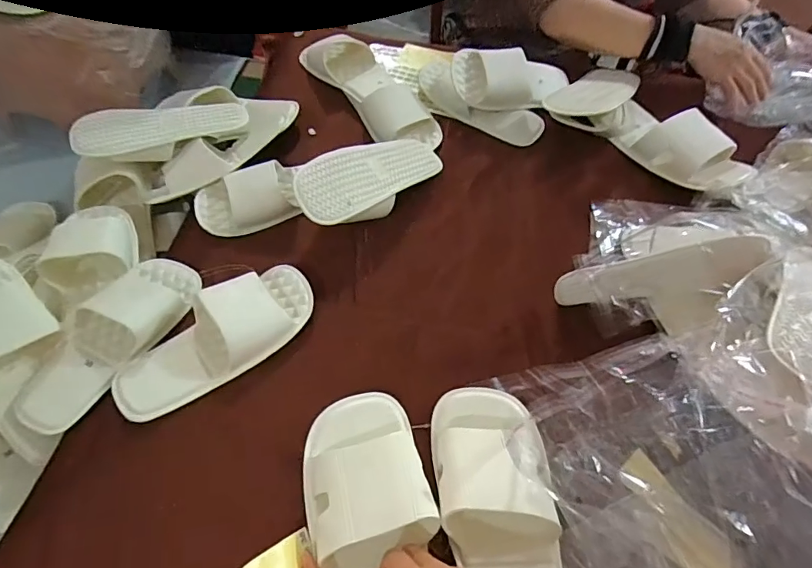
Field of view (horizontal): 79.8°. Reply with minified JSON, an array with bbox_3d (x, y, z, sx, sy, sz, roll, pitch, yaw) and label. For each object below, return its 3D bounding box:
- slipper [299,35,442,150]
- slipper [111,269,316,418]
[{"bbox_3d":[-0.054,-0.317,0.802,0.107,0.054,0.307,-32,64,-20],"label":"slipper"},{"bbox_3d":[-0.214,0.054,0.548,0.233,0.052,0.091,-35,65,-22],"label":"slipper"}]

